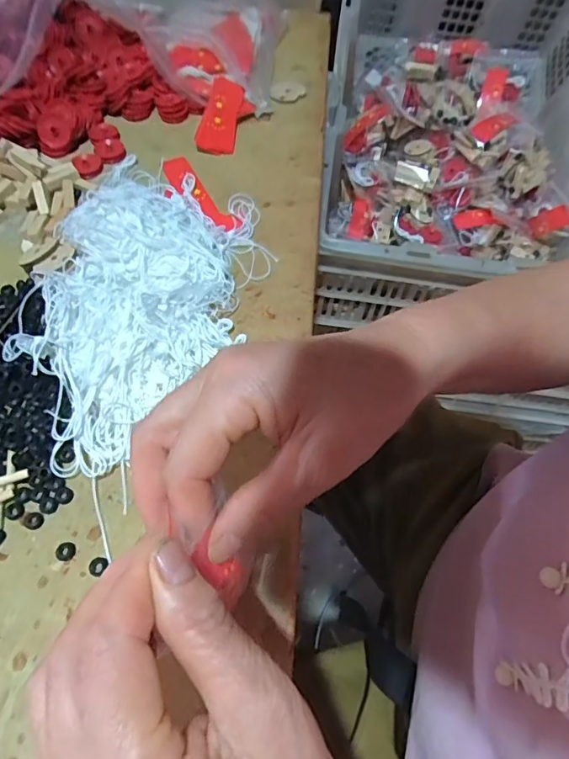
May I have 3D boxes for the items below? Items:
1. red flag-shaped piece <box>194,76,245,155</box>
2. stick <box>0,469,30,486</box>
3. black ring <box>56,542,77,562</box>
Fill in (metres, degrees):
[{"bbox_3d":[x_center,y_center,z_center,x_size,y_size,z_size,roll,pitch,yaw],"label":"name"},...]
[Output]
[{"bbox_3d":[-0.064,-0.253,0.461,0.038,0.011,0.082,6,77,2],"label":"red flag-shaped piece"},{"bbox_3d":[-0.169,0.060,0.283,0.030,0.004,0.006,-17,61,-13],"label":"stick"},{"bbox_3d":[-0.124,0.097,0.268,0.010,0.004,0.010,2,59,-3],"label":"black ring"}]

